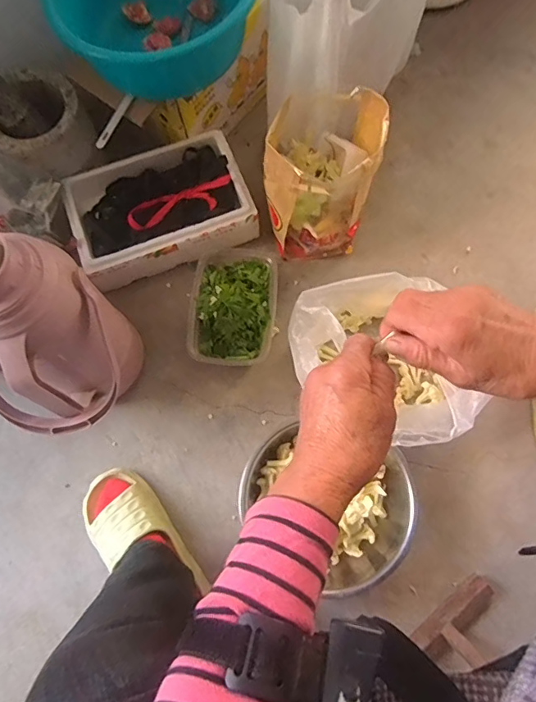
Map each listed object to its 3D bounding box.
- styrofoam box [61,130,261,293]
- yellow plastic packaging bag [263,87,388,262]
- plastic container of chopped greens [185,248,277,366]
[{"bbox_3d":[-0.188,-0.249,0.841,0.304,0.069,0.212,-20,74,-4],"label":"styrofoam box"},{"bbox_3d":[0.090,-0.290,0.790,0.168,0.206,0.206,12,74,5],"label":"yellow plastic packaging bag"},{"bbox_3d":[-0.060,-0.076,0.814,0.140,0.046,0.208,5,73,3],"label":"plastic container of chopped greens"}]

